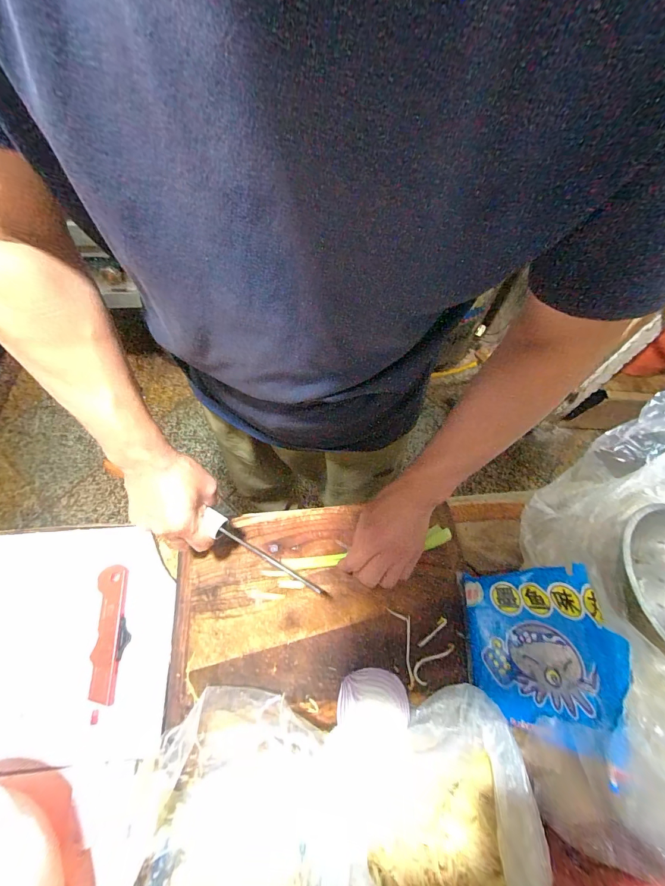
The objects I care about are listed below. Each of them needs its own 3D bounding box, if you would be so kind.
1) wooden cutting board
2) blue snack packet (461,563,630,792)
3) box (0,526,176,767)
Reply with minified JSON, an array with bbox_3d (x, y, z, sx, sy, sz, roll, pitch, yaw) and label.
[{"bbox_3d":[-0.015,0.206,0.472,0.381,0.013,0.240,-4,62,-5],"label":"wooden cutting board"},{"bbox_3d":[0.218,0.222,0.377,0.031,0.179,0.159,10,64,-27],"label":"blue snack packet"},{"bbox_3d":[-0.401,0.253,0.463,0.374,0.033,0.272,-2,62,-3],"label":"box"}]

